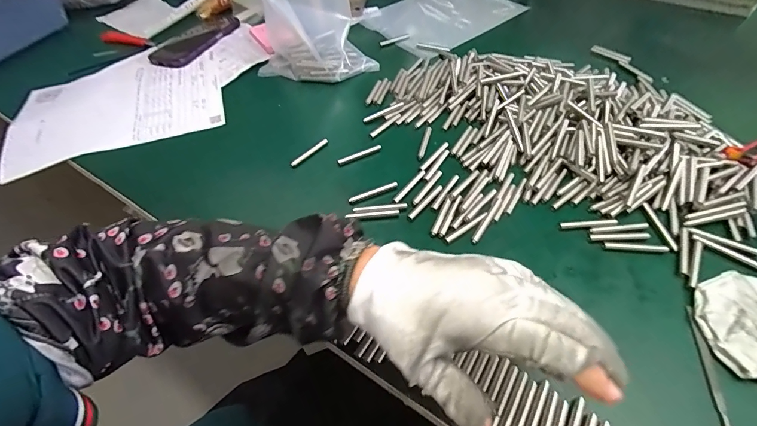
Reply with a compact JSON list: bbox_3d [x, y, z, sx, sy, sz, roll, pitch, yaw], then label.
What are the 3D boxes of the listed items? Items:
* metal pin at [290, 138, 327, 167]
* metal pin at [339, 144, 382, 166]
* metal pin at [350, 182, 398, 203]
[{"bbox_3d":[-0.086,-0.076,0.456,0.008,0.009,0.058,34,60,27],"label":"metal pin"},{"bbox_3d":[-0.023,-0.073,0.451,0.058,0.008,0.009,-21,53,-14],"label":"metal pin"},{"bbox_3d":[-0.006,-0.023,0.408,0.057,0.007,0.006,-18,52,-12],"label":"metal pin"}]

